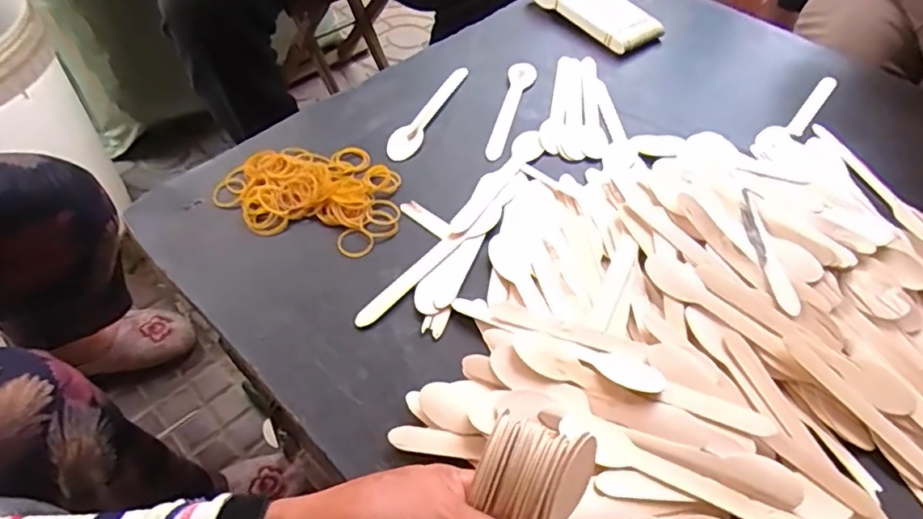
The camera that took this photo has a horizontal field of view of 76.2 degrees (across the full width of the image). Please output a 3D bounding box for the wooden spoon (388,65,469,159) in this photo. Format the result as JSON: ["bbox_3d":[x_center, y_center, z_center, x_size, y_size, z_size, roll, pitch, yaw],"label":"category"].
[{"bbox_3d":[-0.029,-0.147,0.576,0.029,0.004,0.147,22,54,15],"label":"wooden spoon"}]

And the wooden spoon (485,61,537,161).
[{"bbox_3d":[0.049,-0.151,0.585,0.026,0.007,0.151,14,52,9],"label":"wooden spoon"}]

